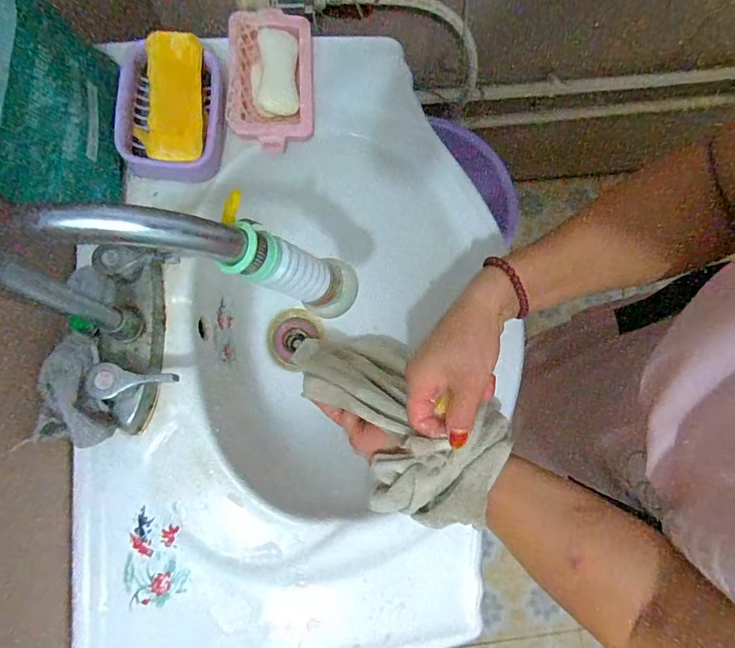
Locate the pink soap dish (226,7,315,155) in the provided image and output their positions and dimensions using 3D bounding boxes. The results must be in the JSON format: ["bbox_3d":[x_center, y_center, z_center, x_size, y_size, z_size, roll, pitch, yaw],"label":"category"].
[{"bbox_3d":[-0.098,-0.248,0.449,0.081,0.035,0.142,-1,80,-2],"label":"pink soap dish"}]

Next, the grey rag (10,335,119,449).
[{"bbox_3d":[-0.238,0.053,0.350,0.050,0.032,0.087,-8,80,-3],"label":"grey rag"}]

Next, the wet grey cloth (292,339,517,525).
[{"bbox_3d":[0.019,0.070,0.417,0.122,0.079,0.253,-38,43,-8],"label":"wet grey cloth"}]

